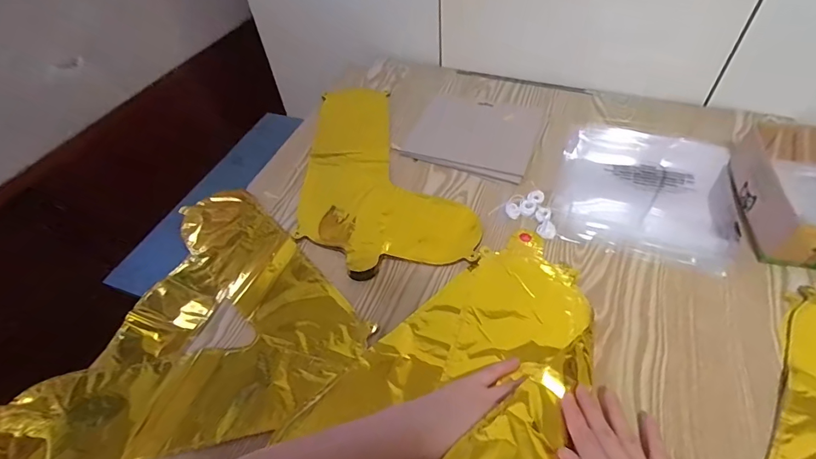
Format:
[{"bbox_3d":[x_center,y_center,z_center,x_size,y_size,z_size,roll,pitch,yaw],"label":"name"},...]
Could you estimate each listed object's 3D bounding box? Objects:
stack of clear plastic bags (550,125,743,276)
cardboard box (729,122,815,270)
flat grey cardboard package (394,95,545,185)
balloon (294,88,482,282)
[{"bbox_3d":[0.325,-0.058,0.576,0.219,0.005,0.244,14,52,17],"label":"stack of clear plastic bags"},{"bbox_3d":[0.479,-0.042,0.490,0.131,0.063,0.180,6,50,11],"label":"cardboard box"},{"bbox_3d":[0.104,-0.150,0.660,0.187,0.015,0.164,16,52,18],"label":"flat grey cardboard package"},{"bbox_3d":[-0.045,-0.099,0.621,0.226,0.023,0.375,-8,49,-1],"label":"balloon"}]

